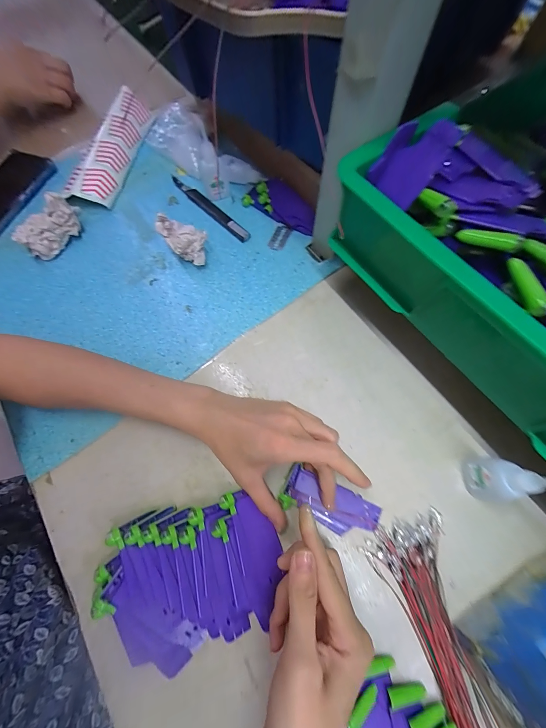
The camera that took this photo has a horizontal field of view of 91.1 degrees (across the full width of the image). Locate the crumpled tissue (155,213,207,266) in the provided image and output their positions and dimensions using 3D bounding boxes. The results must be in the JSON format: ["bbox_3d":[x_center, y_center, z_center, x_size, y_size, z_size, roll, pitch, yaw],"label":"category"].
[{"bbox_3d":[-0.111,-0.150,0.328,0.054,0.054,0.032,10,71,5],"label":"crumpled tissue"}]

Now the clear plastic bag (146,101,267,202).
[{"bbox_3d":[-0.110,-0.319,0.404,0.218,0.058,0.072,42,76,15],"label":"clear plastic bag"}]

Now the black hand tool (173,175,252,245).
[{"bbox_3d":[-0.090,-0.224,0.386,0.163,0.014,0.018,43,77,15],"label":"black hand tool"}]

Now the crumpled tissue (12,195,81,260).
[{"bbox_3d":[-0.291,-0.176,0.352,0.078,0.053,0.032,-42,75,-13],"label":"crumpled tissue"}]

